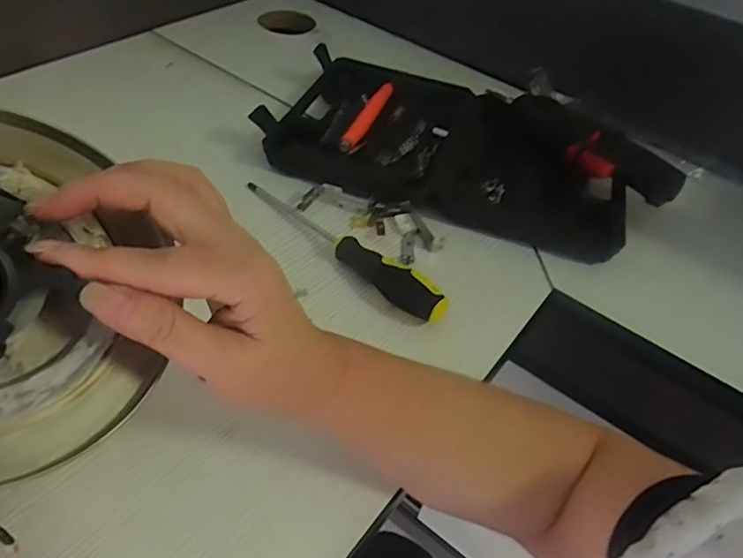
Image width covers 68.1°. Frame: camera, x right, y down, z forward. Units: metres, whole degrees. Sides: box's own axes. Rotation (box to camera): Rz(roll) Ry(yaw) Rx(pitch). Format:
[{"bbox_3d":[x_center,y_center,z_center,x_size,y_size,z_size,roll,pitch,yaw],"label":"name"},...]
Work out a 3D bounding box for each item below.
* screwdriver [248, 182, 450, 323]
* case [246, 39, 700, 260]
[{"bbox_3d":[-0.029,-0.032,0.459,0.217,0.026,0.022,37,52,25],"label":"screwdriver"},{"bbox_3d":[0.095,-0.148,0.550,0.378,0.055,0.216,18,47,9],"label":"case"}]

